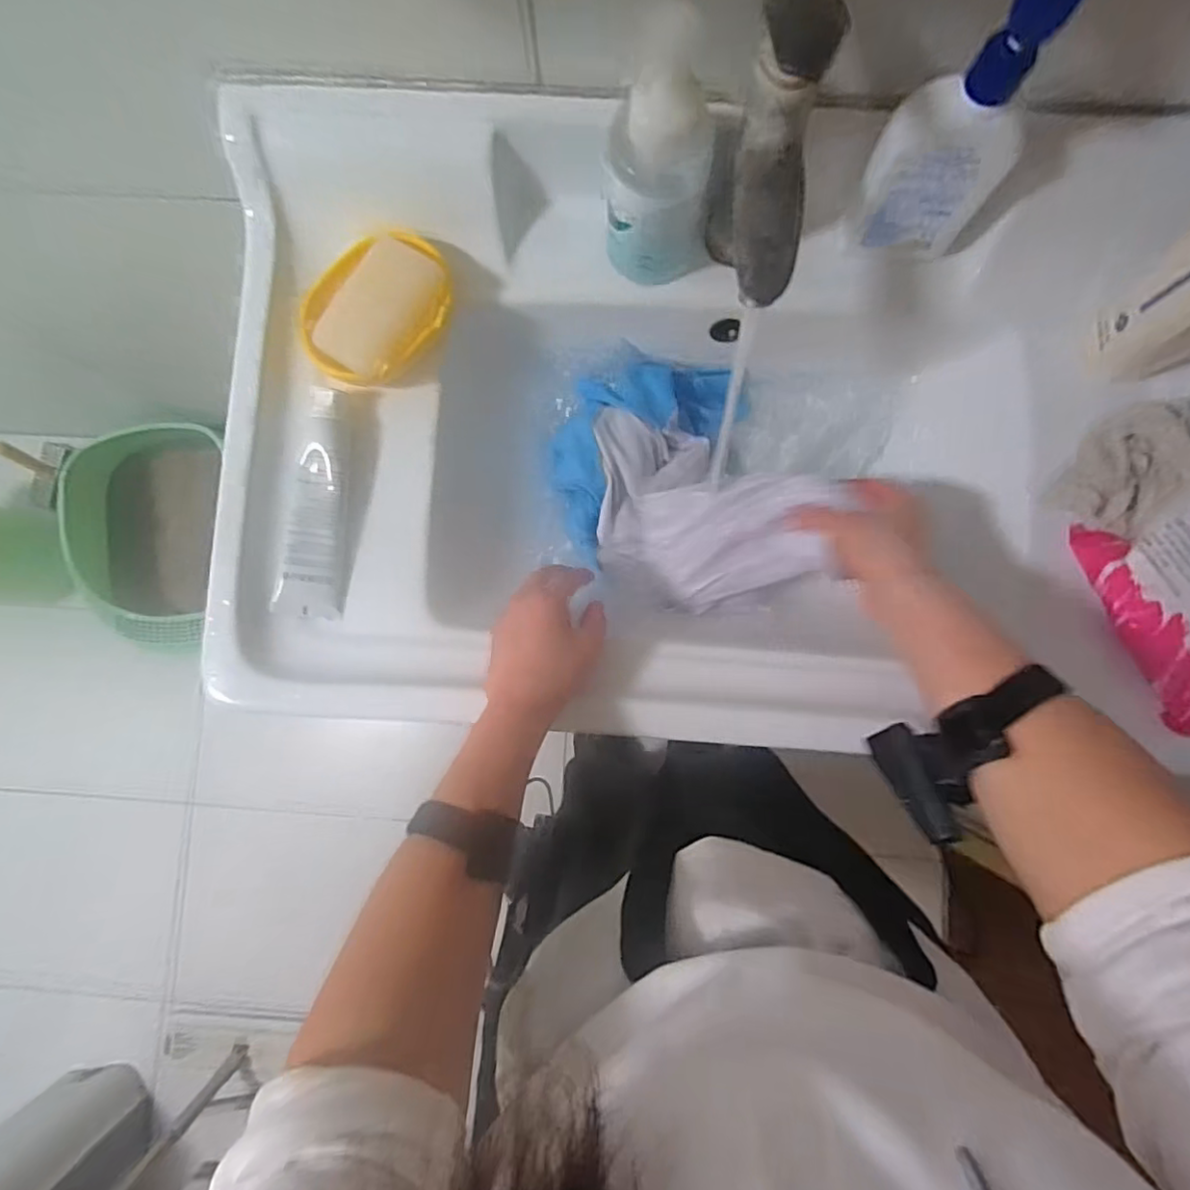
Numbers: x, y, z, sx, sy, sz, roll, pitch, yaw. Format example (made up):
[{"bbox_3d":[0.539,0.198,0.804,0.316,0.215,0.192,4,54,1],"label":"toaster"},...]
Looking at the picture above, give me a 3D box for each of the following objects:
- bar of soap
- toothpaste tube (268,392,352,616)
[{"bbox_3d":[-0.162,-0.219,0.463,0.054,0.025,0.101,35,86,4],"label":"bar of soap"},{"bbox_3d":[-0.224,-0.072,0.495,0.048,0.032,0.178,5,85,1],"label":"toothpaste tube"}]

